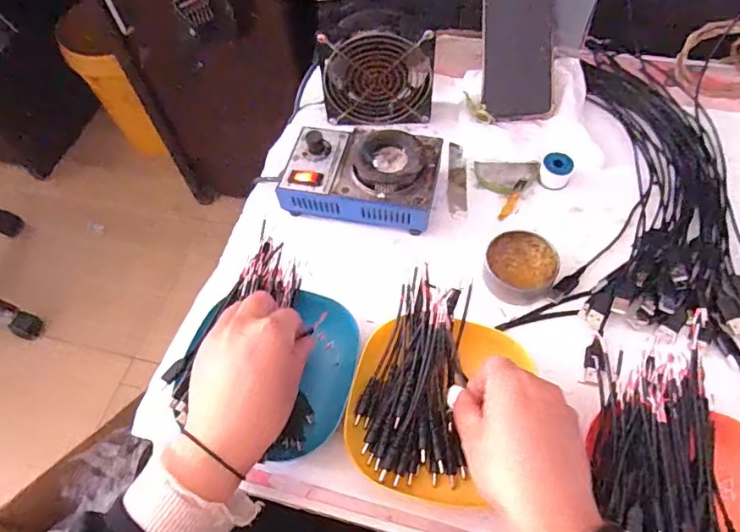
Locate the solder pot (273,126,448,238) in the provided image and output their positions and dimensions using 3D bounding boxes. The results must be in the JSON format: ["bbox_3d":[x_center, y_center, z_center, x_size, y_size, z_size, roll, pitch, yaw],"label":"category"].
[{"bbox_3d":[-0.008,-0.089,0.513,0.151,0.059,0.097,7,60,8],"label":"solder pot"}]

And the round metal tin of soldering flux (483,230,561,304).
[{"bbox_3d":[0.136,0.002,0.467,0.061,0.025,0.061,-2,59,3],"label":"round metal tin of soldering flux"}]

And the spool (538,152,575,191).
[{"bbox_3d":[0.189,-0.096,0.524,0.030,0.026,0.025,19,62,15],"label":"spool"}]

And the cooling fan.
[{"bbox_3d":[0.008,-0.200,0.551,0.117,0.100,0.033,-5,59,1],"label":"cooling fan"}]

